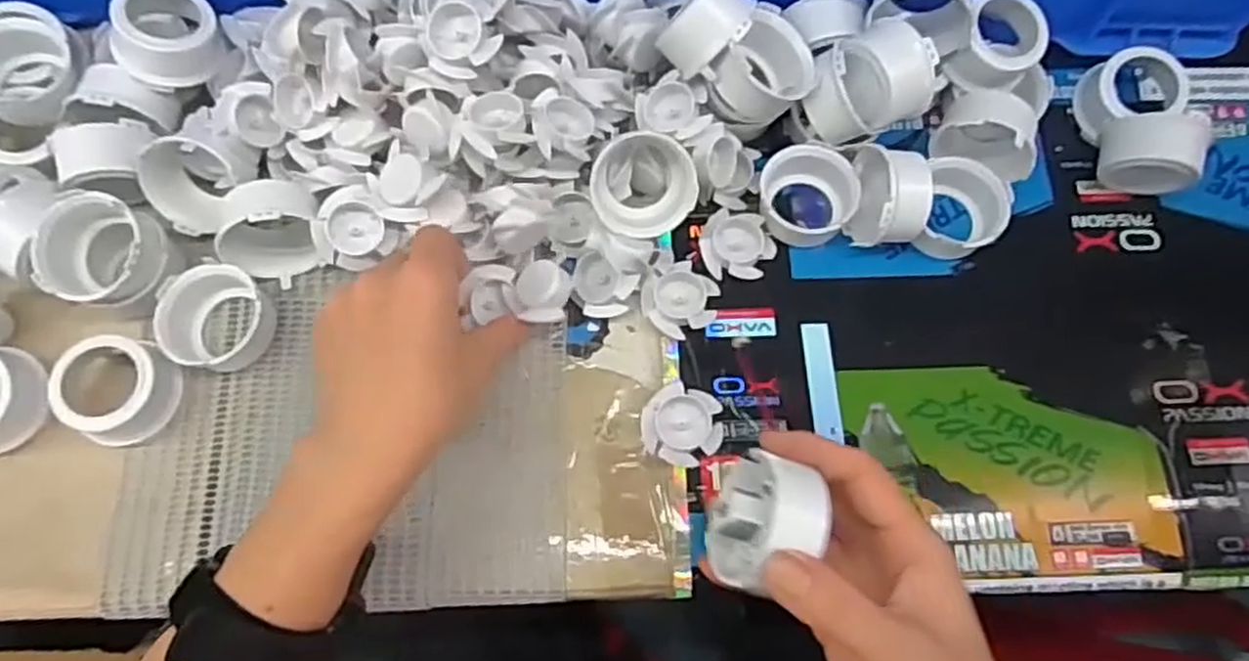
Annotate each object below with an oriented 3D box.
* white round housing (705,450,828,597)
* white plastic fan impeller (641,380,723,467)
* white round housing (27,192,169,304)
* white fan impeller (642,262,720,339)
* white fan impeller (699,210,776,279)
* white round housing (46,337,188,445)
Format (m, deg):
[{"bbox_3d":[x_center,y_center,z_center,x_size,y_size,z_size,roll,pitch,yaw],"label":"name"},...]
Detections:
[{"bbox_3d":[0.055,0.079,0.311,0.040,0.043,0.049,21,70,7],"label":"white round housing"},{"bbox_3d":[0.029,0.048,0.393,0.040,0.014,0.037,0,69,-1],"label":"white plastic fan impeller"},{"bbox_3d":[-0.265,-0.038,0.397,0.056,0.048,0.055,0,69,-1],"label":"white round housing"},{"bbox_3d":[0.029,-0.016,0.419,0.038,0.014,0.036,0,69,-1],"label":"white fan impeller"},{"bbox_3d":[0.063,-0.047,0.430,0.040,0.011,0.037,0,69,-1],"label":"white fan impeller"},{"bbox_3d":[-0.249,0.030,0.381,0.045,0.030,0.047,0,69,-1],"label":"white round housing"}]

